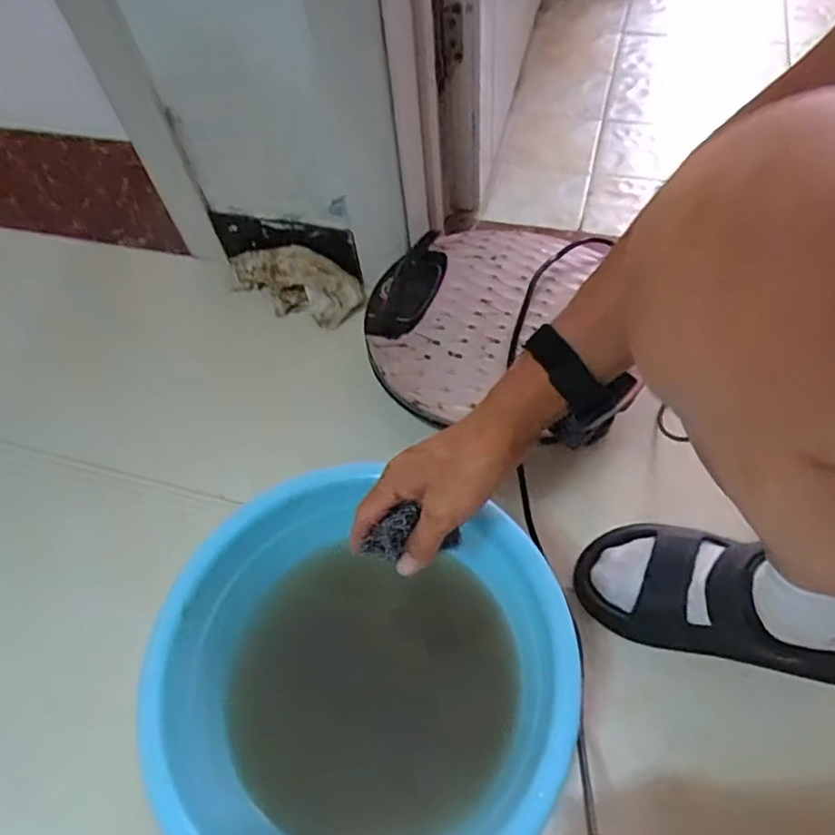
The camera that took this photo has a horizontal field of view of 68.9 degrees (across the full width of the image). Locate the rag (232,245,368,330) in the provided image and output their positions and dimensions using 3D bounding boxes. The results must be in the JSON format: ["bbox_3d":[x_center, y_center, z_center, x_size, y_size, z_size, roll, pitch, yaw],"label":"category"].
[{"bbox_3d":[-0.168,-0.181,0.807,0.203,0.063,0.070,20,59,9],"label":"rag"}]

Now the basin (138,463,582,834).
[{"bbox_3d":[-0.054,0.235,0.529,0.312,0.177,0.312,-3,58,4],"label":"basin"}]

